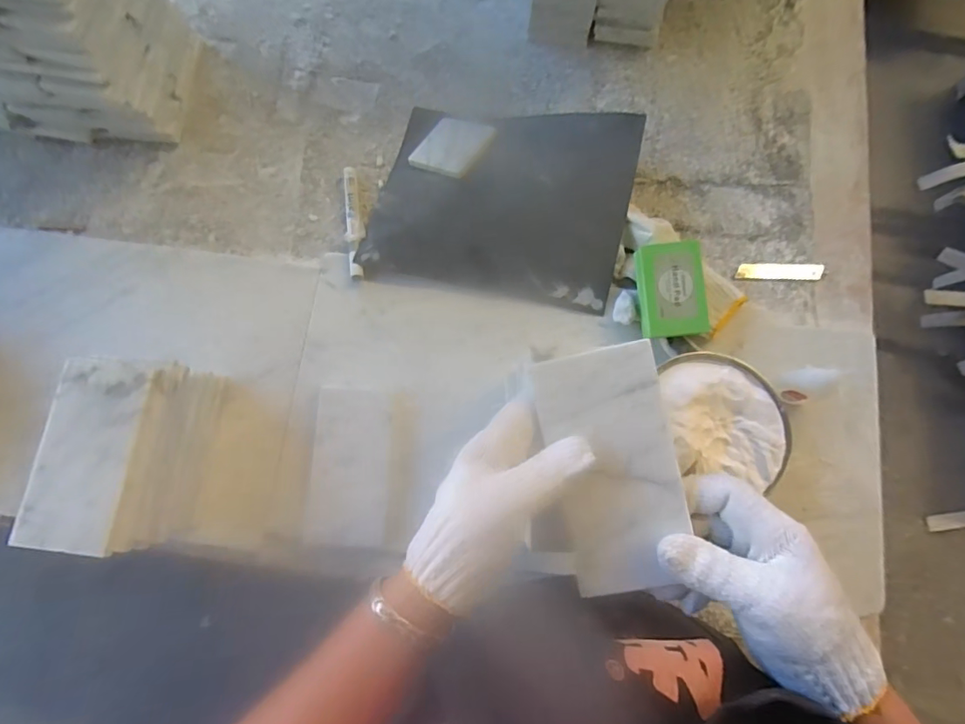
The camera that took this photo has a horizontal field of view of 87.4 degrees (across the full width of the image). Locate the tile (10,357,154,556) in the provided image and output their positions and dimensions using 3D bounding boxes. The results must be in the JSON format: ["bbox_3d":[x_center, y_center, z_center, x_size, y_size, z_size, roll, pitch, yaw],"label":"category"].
[{"bbox_3d":[-0.320,0.071,0.407,0.071,0.013,0.151,7,78,-1],"label":"tile"}]

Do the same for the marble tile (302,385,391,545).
[{"bbox_3d":[-0.132,0.102,0.499,0.073,0.014,0.147,2,78,0],"label":"marble tile"}]

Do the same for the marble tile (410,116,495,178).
[{"bbox_3d":[-0.035,-0.249,0.584,0.081,0.005,0.083,22,69,26],"label":"marble tile"}]

